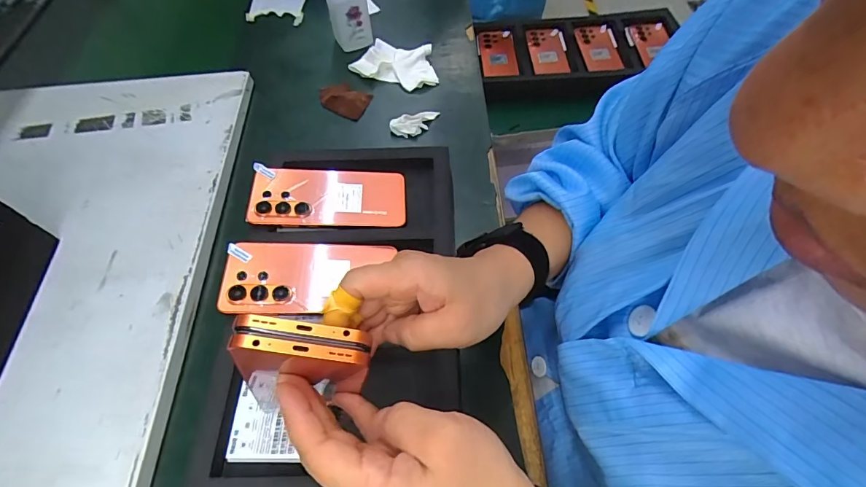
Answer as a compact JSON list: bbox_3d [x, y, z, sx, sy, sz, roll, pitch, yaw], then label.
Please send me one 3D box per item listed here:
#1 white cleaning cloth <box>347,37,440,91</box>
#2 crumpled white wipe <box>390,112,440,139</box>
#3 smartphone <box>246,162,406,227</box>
[{"bbox_3d":[-0.054,-0.270,0.627,0.121,0.029,0.076,7,59,8],"label":"white cleaning cloth"},{"bbox_3d":[-0.023,-0.163,0.562,0.070,0.013,0.031,-25,62,-12],"label":"crumpled white wipe"},{"bbox_3d":[-0.116,-0.053,0.470,0.167,0.008,0.077,1,62,-9],"label":"smartphone"}]

